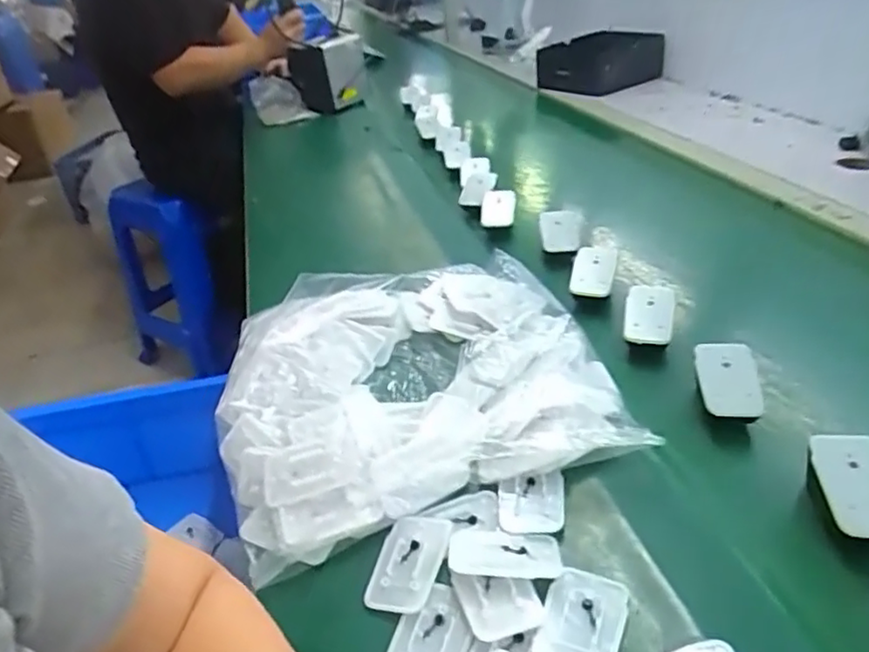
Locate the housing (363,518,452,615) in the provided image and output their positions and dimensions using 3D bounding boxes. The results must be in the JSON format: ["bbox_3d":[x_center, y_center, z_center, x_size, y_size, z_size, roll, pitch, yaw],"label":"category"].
[{"bbox_3d":[-0.016,0.151,0.414,0.041,0.007,0.068,6,34,20],"label":"housing"}]

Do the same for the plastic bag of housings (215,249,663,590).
[{"bbox_3d":[-0.027,0.033,0.558,0.313,0.087,0.310,-13,32,-9],"label":"plastic bag of housings"}]

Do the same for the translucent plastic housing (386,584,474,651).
[{"bbox_3d":[-0.002,0.182,0.373,0.045,0.009,0.066,7,35,22],"label":"translucent plastic housing"}]

